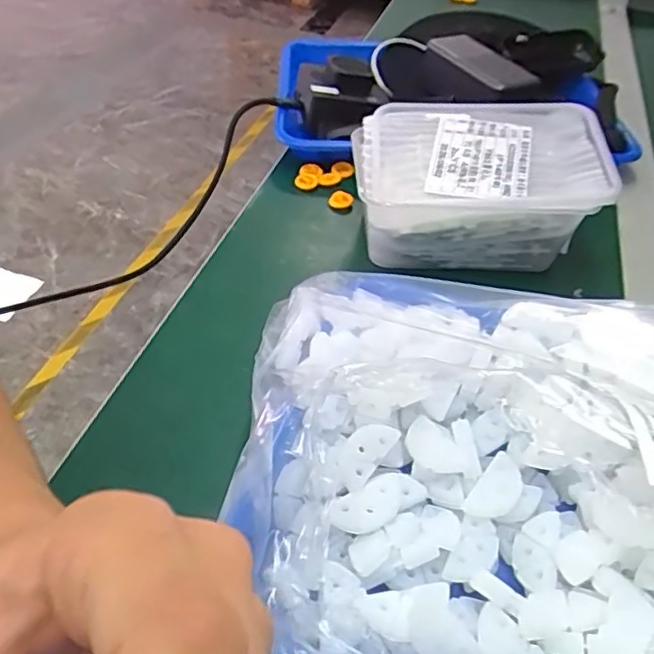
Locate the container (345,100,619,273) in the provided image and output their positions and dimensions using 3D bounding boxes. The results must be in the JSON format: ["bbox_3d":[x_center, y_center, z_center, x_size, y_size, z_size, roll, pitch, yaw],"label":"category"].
[{"bbox_3d":[0.113,-0.106,0.484,0.181,0.084,0.120,3,44,-2],"label":"container"}]

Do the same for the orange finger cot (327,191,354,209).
[{"bbox_3d":[0.011,-0.107,0.532,0.021,0.012,0.012,5,43,2],"label":"orange finger cot"}]

